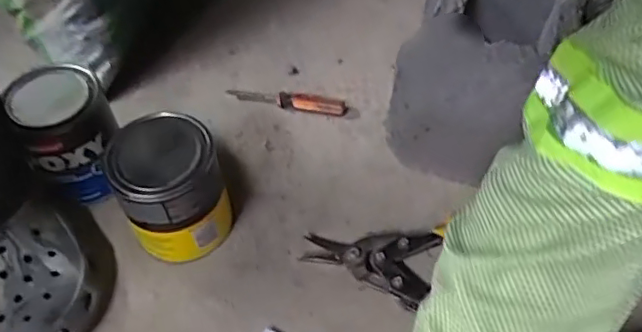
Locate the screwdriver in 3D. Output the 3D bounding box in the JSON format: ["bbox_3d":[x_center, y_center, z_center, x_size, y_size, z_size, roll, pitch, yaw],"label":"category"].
[{"bbox_3d":[-0.044,-0.085,0.742,0.153,0.020,0.024,7,53,6],"label":"screwdriver"}]

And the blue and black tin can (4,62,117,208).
[{"bbox_3d":[-0.273,-0.033,0.647,0.093,0.125,0.098,-23,55,-15],"label":"blue and black tin can"}]

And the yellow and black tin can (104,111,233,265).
[{"bbox_3d":[-0.153,0.026,0.602,0.099,0.127,0.096,-1,53,1],"label":"yellow and black tin can"}]

